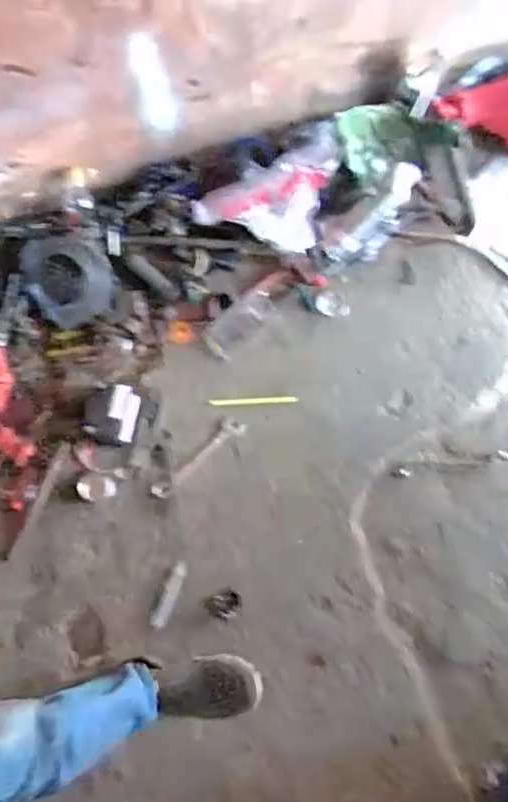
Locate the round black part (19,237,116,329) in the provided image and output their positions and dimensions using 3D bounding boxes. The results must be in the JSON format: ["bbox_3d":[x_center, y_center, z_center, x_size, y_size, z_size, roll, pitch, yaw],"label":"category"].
[{"bbox_3d":[-0.373,-0.245,1.271,0.166,0.027,0.181,-5,103,-21],"label":"round black part"}]

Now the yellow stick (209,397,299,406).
[{"bbox_3d":[-0.001,0.000,1.320,0.183,0.004,0.015,-2,75,0],"label":"yellow stick"}]

